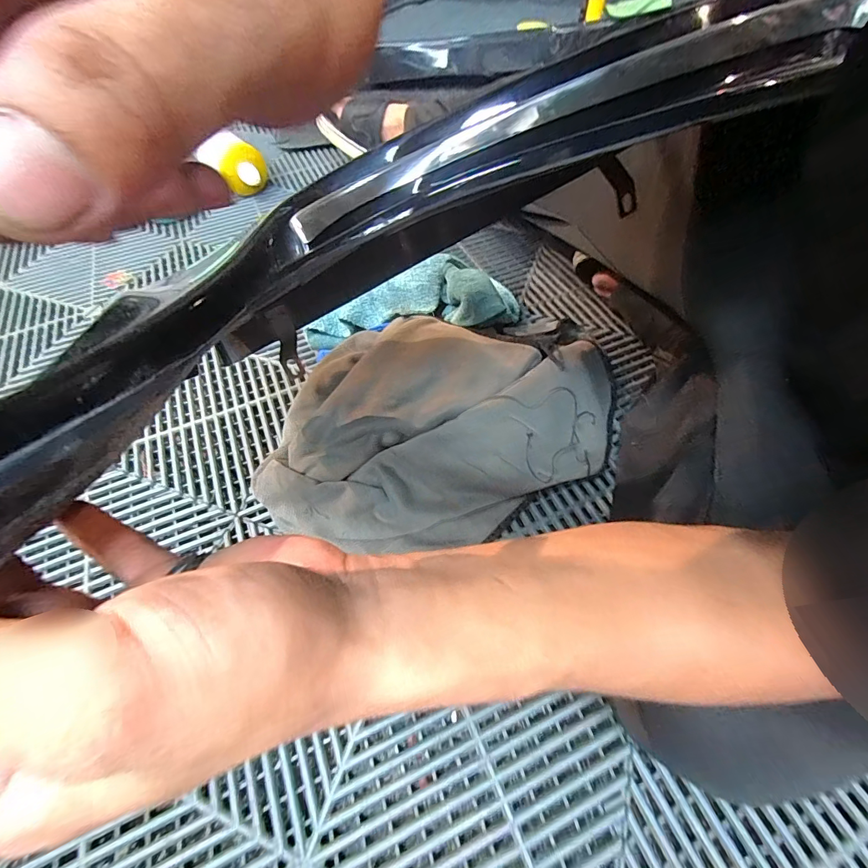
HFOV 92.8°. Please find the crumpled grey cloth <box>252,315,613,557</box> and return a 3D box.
[{"bbox_3d":[0.015,-0.017,0.431,0.350,0.095,0.245,-3,56,1],"label":"crumpled grey cloth"}]

